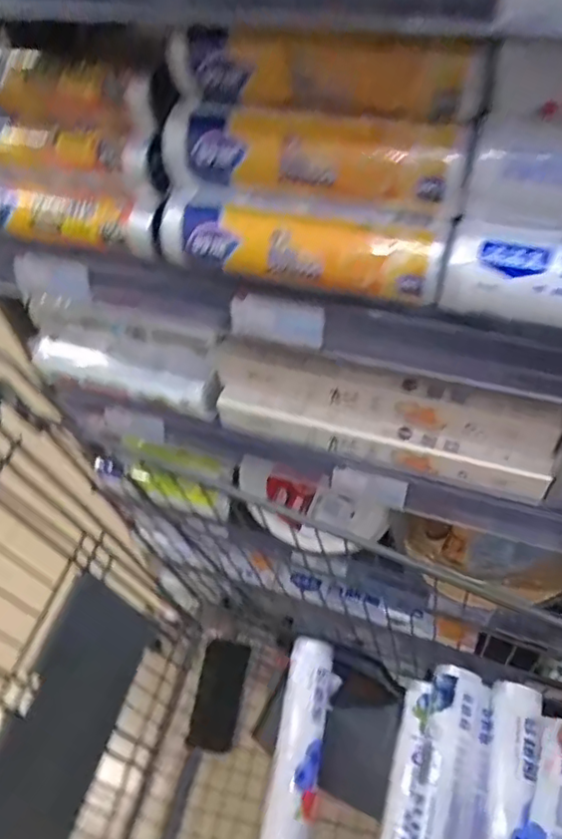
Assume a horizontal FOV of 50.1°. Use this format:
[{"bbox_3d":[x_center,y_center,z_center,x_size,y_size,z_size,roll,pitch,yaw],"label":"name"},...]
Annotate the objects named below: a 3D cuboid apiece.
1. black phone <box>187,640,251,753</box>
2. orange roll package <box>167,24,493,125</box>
[{"bbox_3d":[-0.086,0.381,0.838,0.063,0.008,0.138,15,55,-6],"label":"black phone"},{"bbox_3d":[0.016,-0.194,0.343,0.192,0.056,0.059,11,53,14],"label":"orange roll package"}]

